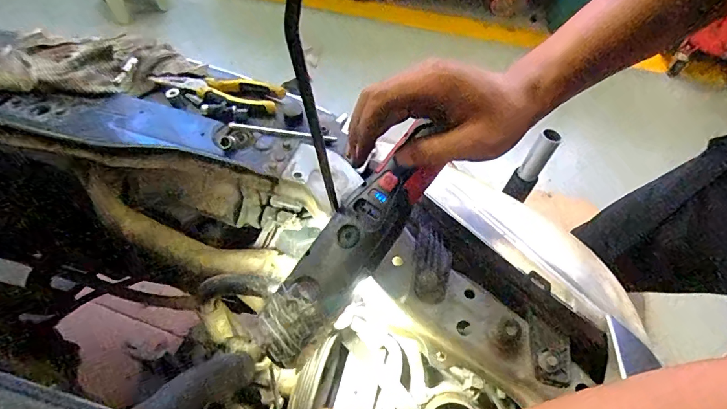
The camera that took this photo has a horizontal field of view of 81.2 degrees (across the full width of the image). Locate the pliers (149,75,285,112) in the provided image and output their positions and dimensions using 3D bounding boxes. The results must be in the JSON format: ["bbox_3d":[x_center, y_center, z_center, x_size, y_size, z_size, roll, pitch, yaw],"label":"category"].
[{"bbox_3d":[-0.202,-0.166,0.583,0.182,0.013,0.053,15,58,7],"label":"pliers"}]

